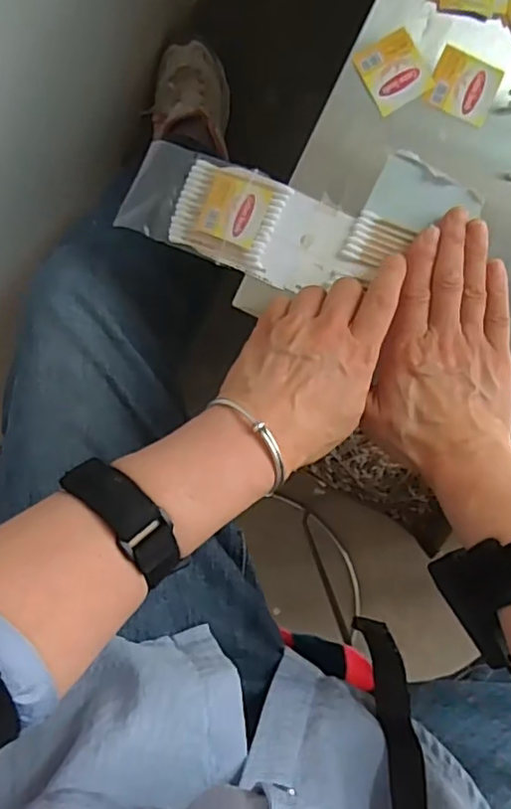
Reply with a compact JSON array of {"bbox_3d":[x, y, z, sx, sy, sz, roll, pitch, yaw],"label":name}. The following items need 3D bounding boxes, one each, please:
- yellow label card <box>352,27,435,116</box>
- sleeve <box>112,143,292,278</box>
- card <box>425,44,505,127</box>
[{"bbox_3d":[0.092,-0.220,0.414,0.040,0.004,0.043,-30,97,3],"label":"yellow label card"},{"bbox_3d":[-0.038,-0.138,0.434,0.117,0.009,0.064,24,98,20],"label":"sleeve"},{"bbox_3d":[0.138,-0.212,0.416,0.042,0.006,0.041,25,93,-3],"label":"card"}]

